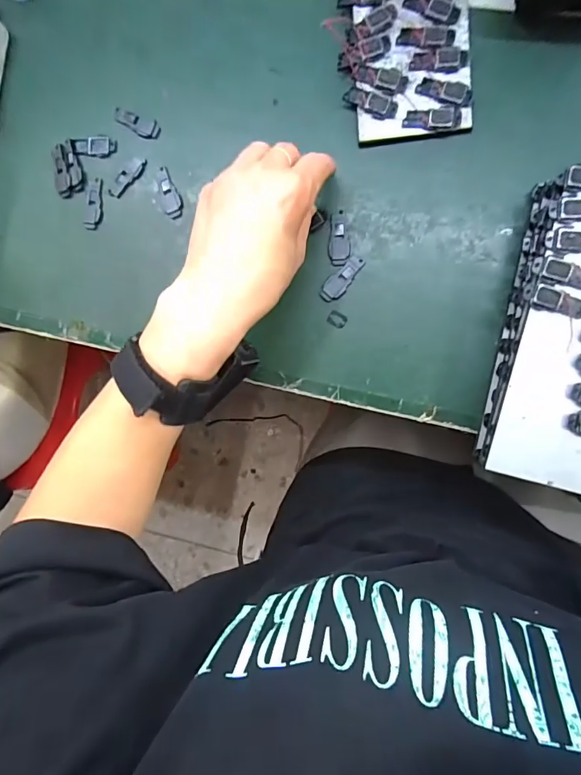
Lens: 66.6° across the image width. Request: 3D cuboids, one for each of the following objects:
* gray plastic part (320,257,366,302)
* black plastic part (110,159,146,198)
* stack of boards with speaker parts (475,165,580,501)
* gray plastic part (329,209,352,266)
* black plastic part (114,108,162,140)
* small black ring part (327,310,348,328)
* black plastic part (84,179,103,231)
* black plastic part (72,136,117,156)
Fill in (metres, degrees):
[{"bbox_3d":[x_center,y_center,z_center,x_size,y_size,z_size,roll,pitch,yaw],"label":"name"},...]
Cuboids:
[{"bbox_3d":[0.039,-0.083,0.338,0.015,0.004,0.040,38,98,4],"label":"gray plastic part"},{"bbox_3d":[-0.134,-0.172,0.361,0.038,0.004,0.012,-42,87,8],"label":"black plastic part"},{"bbox_3d":[0.190,-0.034,0.297,0.087,0.042,0.200,13,95,7],"label":"stack of boards with speaker parts"},{"bbox_3d":[0.037,-0.114,0.337,0.016,0.004,0.041,-2,93,8],"label":"gray plastic part"},{"bbox_3d":[-0.125,-0.215,0.358,0.041,0.004,0.015,28,97,6],"label":"black plastic part"},{"bbox_3d":[0.036,-0.053,0.342,0.015,0.004,0.011,28,97,6],"label":"small black ring part"},{"bbox_3d":[-0.163,-0.152,0.367,0.013,0.004,0.041,12,95,7],"label":"black plastic part"},{"bbox_3d":[-0.163,-0.201,0.366,0.038,0.004,0.015,7,94,8],"label":"black plastic part"}]

